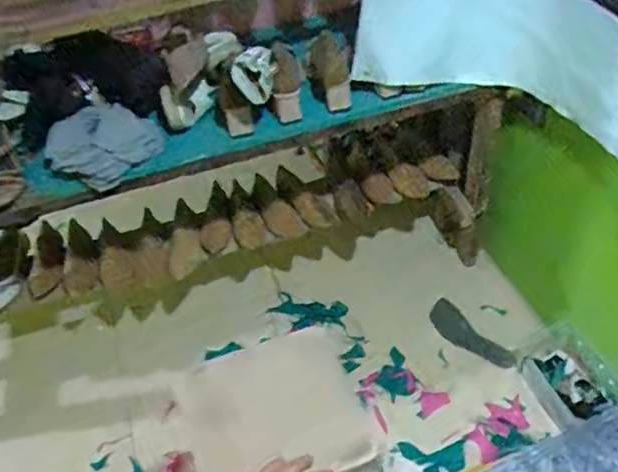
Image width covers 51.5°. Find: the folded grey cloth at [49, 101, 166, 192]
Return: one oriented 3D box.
[{"bbox_3d":[-0.375,-0.167,1.167,0.185,0.140,0.039,-41,26,-9],"label":"folded grey cloth"}]

